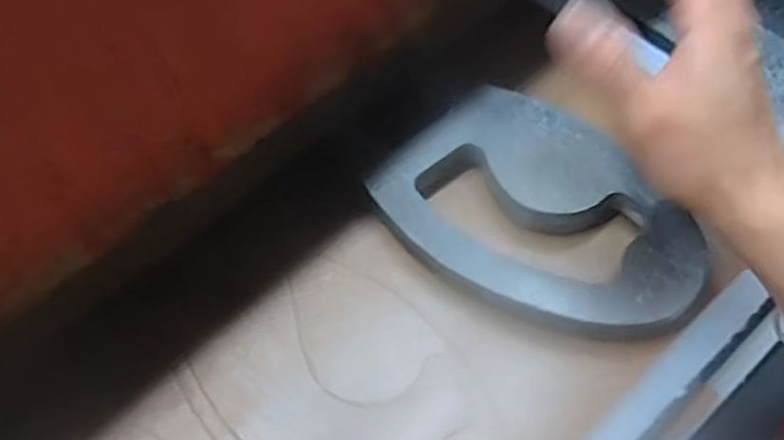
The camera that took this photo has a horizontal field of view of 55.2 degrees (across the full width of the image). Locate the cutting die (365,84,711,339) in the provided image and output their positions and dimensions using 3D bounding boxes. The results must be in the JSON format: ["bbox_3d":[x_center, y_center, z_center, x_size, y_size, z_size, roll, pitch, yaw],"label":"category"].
[{"bbox_3d":[0.072,0.003,0.372,0.109,0.030,0.151,-37,62,-18],"label":"cutting die"}]

